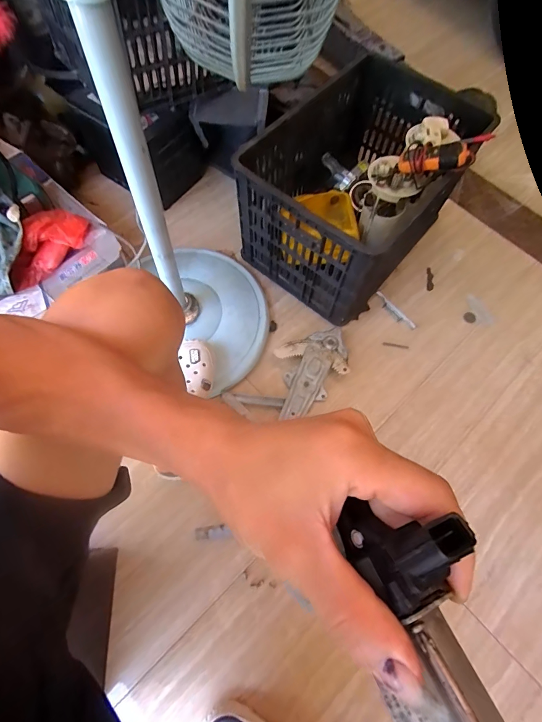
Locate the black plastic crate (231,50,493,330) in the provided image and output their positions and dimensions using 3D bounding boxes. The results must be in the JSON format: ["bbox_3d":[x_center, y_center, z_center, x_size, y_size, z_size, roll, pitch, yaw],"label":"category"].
[{"bbox_3d":[0.213,-0.390,0.844,0.356,0.267,0.520,42,73,15],"label":"black plastic crate"}]

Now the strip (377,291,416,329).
[{"bbox_3d":[0.299,-0.121,0.879,0.027,0.005,0.122,-36,73,-14],"label":"strip"}]

